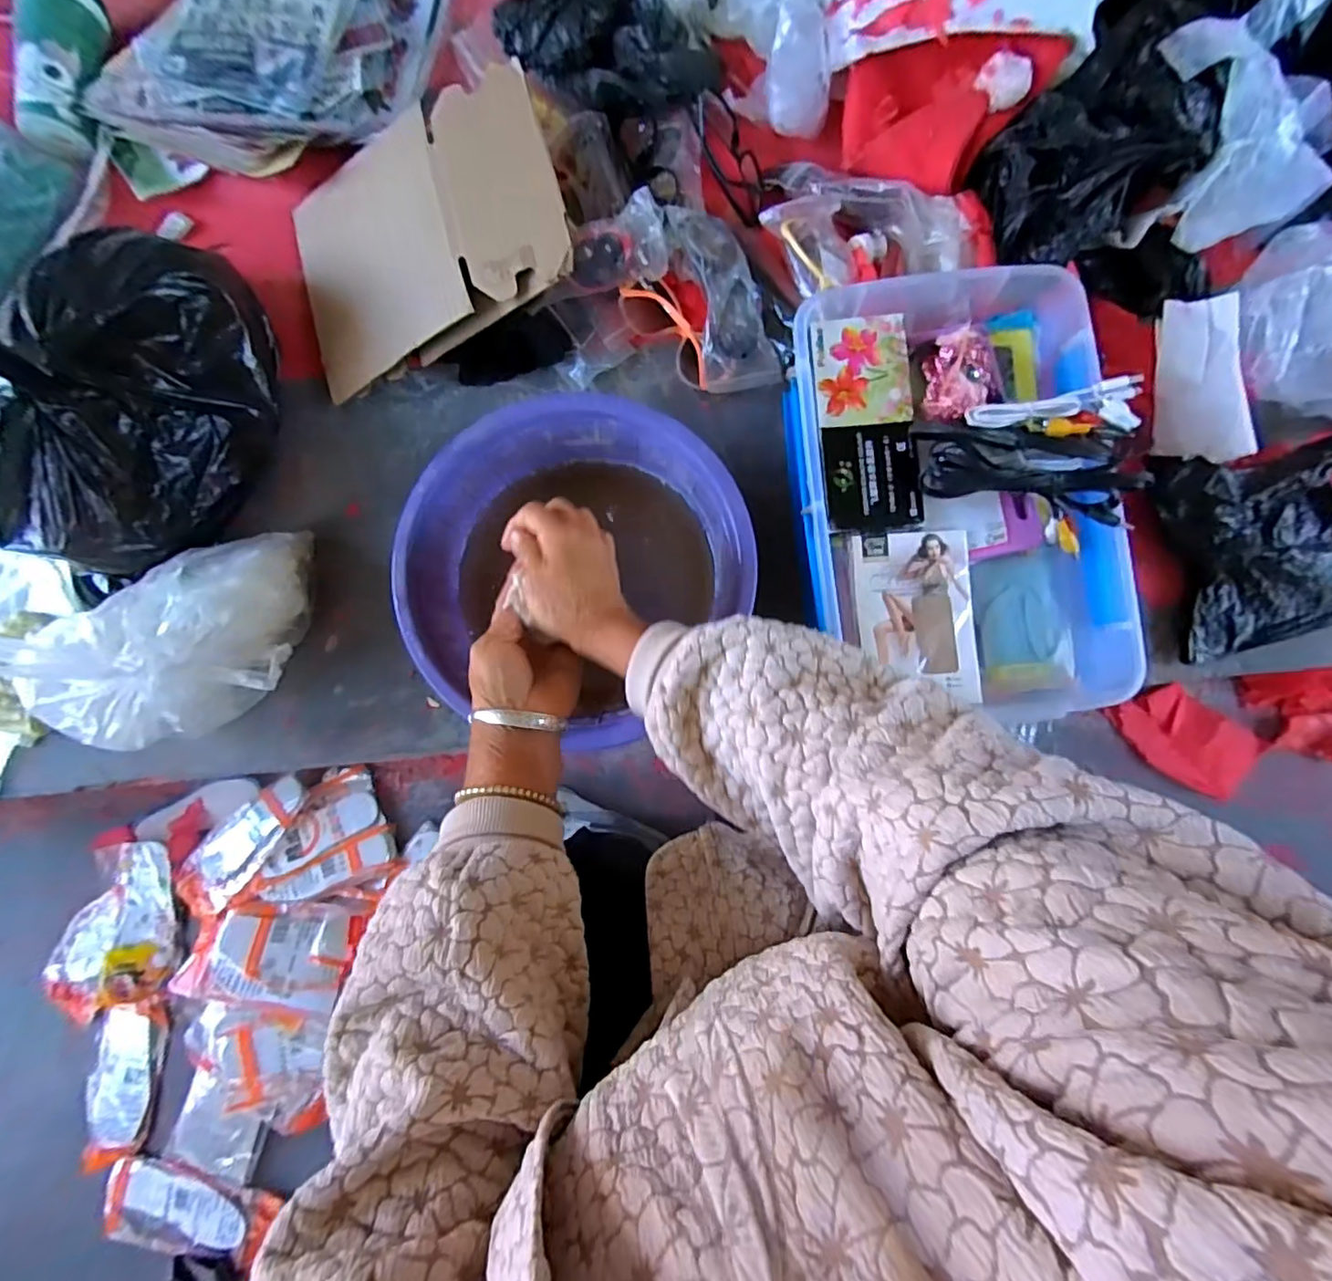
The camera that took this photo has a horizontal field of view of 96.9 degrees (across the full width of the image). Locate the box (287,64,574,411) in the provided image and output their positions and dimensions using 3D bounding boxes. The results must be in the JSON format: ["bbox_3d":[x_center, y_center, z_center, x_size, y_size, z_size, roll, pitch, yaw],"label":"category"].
[{"bbox_3d":[-0.244,-0.403,0.577,0.280,0.082,0.242,-15,84,0],"label":"box"}]

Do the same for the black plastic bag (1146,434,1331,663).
[{"bbox_3d":[0.612,-0.107,0.546,0.285,0.048,0.188,-16,84,-1],"label":"black plastic bag"}]

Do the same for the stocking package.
[{"bbox_3d":[0.208,-0.021,0.485,0.096,0.012,0.135,-3,84,1],"label":"stocking package"}]

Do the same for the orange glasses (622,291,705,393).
[{"bbox_3d":[0.003,-0.305,0.590,0.035,0.036,0.123,-45,85,-3],"label":"orange glasses"}]

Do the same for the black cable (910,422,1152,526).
[{"bbox_3d":[0.282,-0.140,0.462,0.168,0.045,0.069,11,84,2],"label":"black cable"}]

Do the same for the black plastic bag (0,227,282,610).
[{"bbox_3d":[-0.509,-0.226,0.500,0.226,0.216,0.307,39,86,5],"label":"black plastic bag"}]

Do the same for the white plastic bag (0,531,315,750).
[{"bbox_3d":[-0.429,0.004,0.531,0.219,0.134,0.145,-28,84,-2],"label":"white plastic bag"}]

